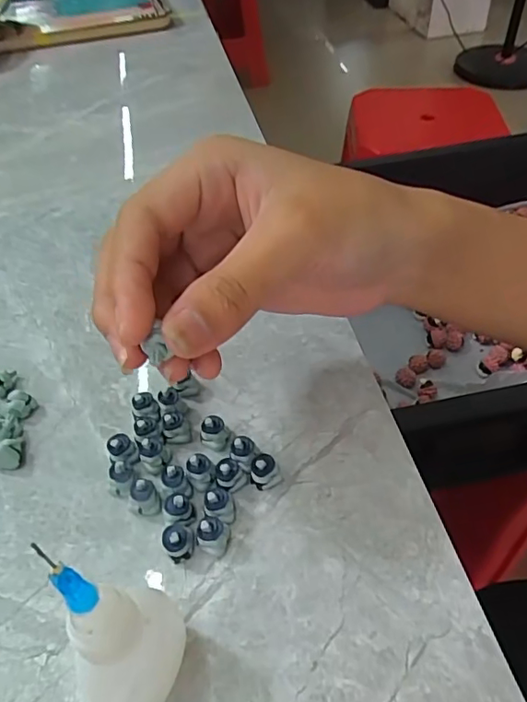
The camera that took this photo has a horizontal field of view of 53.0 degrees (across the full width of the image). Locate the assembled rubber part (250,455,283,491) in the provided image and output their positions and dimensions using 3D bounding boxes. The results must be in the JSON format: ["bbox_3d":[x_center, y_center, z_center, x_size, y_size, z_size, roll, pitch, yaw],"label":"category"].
[{"bbox_3d":[0.001,0.048,0.210,0.012,0.013,0.011,-5,47,-2],"label":"assembled rubber part"}]

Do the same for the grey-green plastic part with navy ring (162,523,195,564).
[{"bbox_3d":[-0.031,0.069,0.192,0.011,0.013,0.010,-1,47,1],"label":"grey-green plastic part with navy ring"}]

